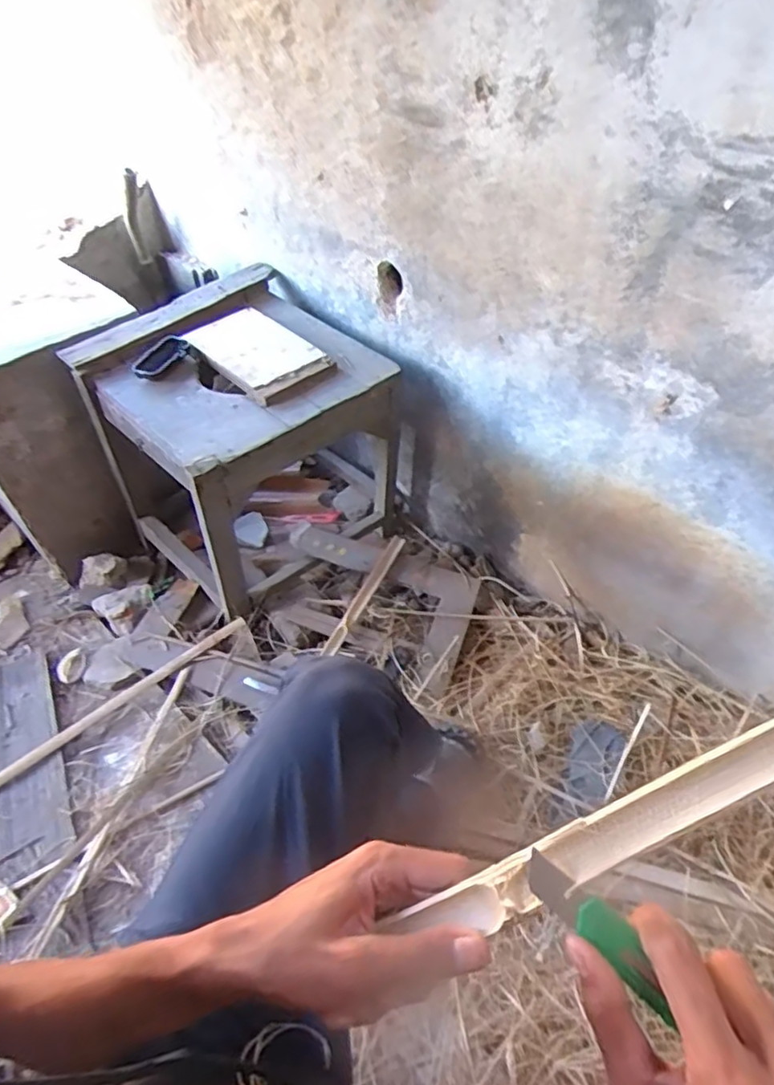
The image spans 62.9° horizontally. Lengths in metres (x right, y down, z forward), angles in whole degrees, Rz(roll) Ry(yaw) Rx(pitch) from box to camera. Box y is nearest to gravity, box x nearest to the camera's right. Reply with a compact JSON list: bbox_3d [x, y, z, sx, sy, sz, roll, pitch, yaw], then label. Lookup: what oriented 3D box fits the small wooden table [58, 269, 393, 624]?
[{"bbox_3d":[-0.270,-0.196,1.282,0.486,0.447,0.467,-33,54,-23],"label":"small wooden table"}]

